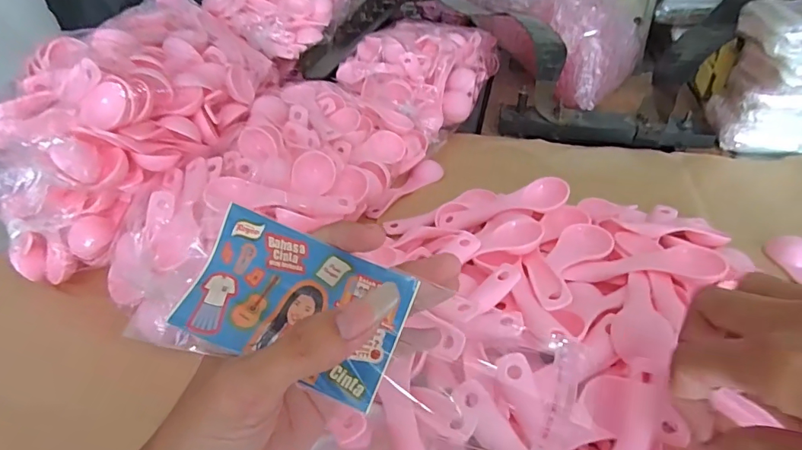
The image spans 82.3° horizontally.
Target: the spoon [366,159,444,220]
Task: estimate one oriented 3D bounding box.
[{"bbox_3d":[0.003,-0.038,0.476,0.023,0.016,0.103,28,48,34],"label":"spoon"}]

